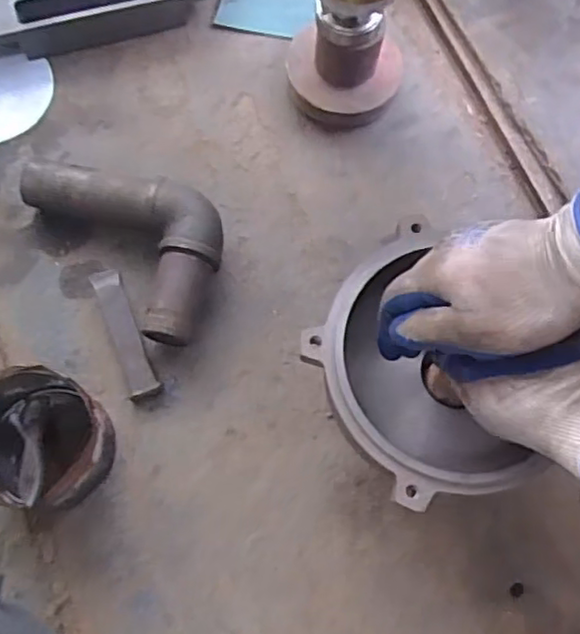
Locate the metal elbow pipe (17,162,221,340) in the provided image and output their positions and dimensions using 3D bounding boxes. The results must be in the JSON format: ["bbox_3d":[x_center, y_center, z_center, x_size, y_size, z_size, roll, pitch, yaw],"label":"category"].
[{"bbox_3d":[-0.134,-0.080,0.604,0.115,0.056,0.213,-41,77,-13],"label":"metal elbow pipe"}]

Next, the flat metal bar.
[{"bbox_3d":[-0.149,0.013,0.588,0.026,0.011,0.124,-22,74,-8],"label":"flat metal bar"}]

